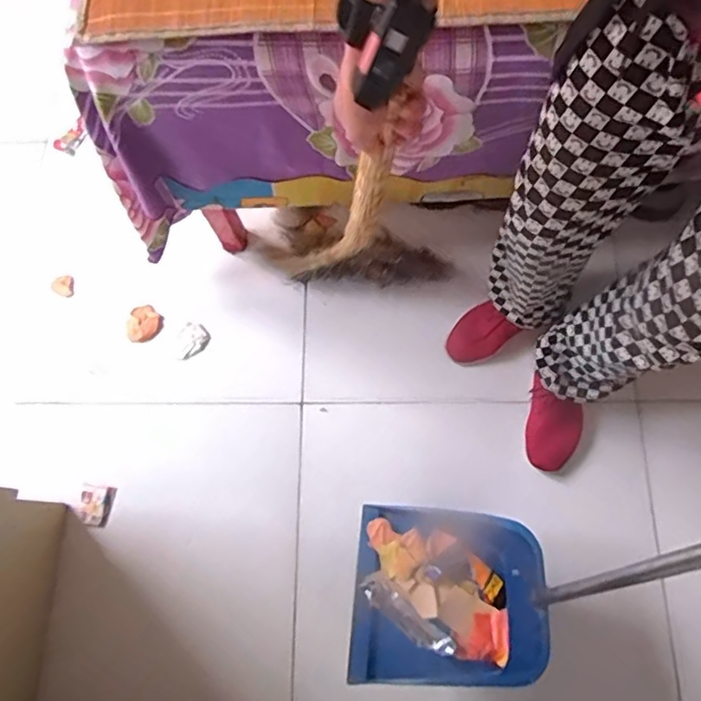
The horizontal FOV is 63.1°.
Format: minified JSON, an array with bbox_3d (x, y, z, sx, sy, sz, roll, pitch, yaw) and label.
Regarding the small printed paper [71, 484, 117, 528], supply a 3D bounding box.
[{"bbox_3d":[-0.464,0.280,1.033,0.064,0.005,0.068,14,70,-1],"label":"small printed paper"}]

